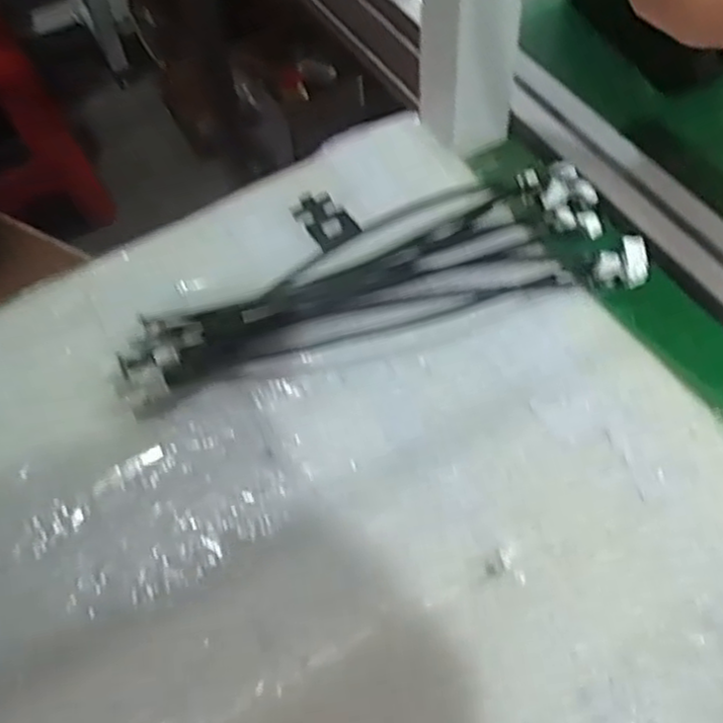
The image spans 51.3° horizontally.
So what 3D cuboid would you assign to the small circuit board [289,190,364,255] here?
[{"bbox_3d":[-0.021,-0.080,0.417,0.026,0.004,0.045,-30,60,-14],"label":"small circuit board"}]

